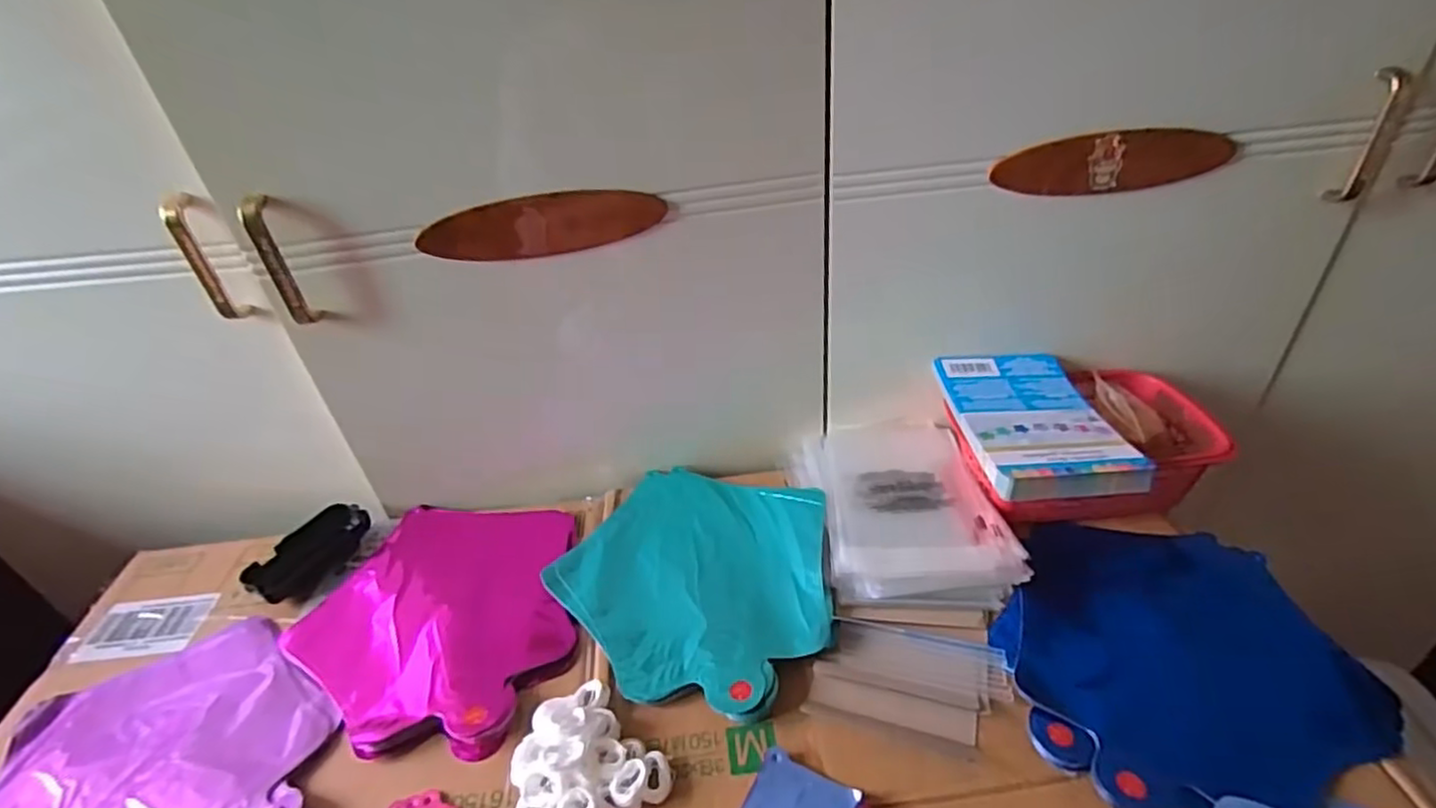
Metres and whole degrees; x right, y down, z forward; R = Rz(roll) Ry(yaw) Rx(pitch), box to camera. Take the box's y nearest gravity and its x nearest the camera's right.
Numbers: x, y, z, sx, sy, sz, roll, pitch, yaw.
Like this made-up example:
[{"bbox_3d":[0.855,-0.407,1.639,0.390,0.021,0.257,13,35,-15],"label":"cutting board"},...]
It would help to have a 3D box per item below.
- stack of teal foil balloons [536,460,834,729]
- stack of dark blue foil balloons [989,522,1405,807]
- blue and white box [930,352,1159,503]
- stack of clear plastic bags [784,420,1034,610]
[{"bbox_3d":[-0.017,0.139,0.573,0.230,0.019,0.223,10,39,19],"label":"stack of teal foil balloons"},{"bbox_3d":[0.325,0.176,0.496,0.235,0.032,0.229,-4,36,1],"label":"stack of dark blue foil balloons"},{"bbox_3d":[0.265,0.006,0.576,0.122,0.022,0.187,-4,36,2],"label":"blue and white box"},{"bbox_3d":[0.159,0.088,0.612,0.156,0.028,0.216,-6,36,-1],"label":"stack of clear plastic bags"}]

